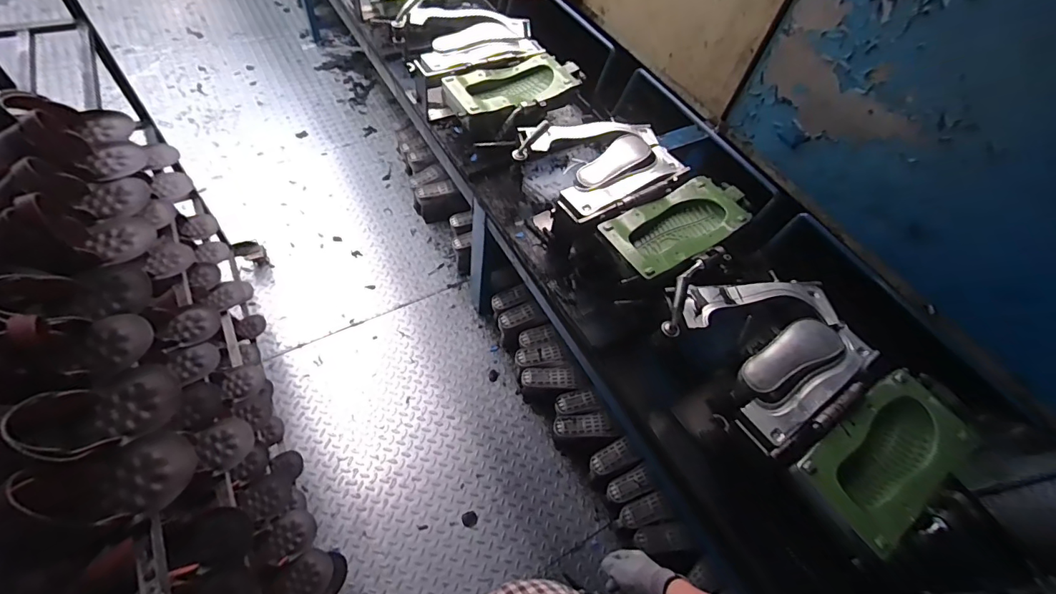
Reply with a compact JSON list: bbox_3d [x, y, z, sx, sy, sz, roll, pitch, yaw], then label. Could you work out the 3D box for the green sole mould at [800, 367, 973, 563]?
[{"bbox_3d":[0.659,0.283,0.848,0.357,0.028,0.176,-28,61,-23],"label":"green sole mould"}]

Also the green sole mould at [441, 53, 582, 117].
[{"bbox_3d":[-0.028,-0.595,1.312,0.418,0.054,0.212,-25,60,-22],"label":"green sole mould"}]

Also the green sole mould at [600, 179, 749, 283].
[{"bbox_3d":[0.358,-0.172,1.099,0.388,0.050,0.170,-28,61,-23],"label":"green sole mould"}]

